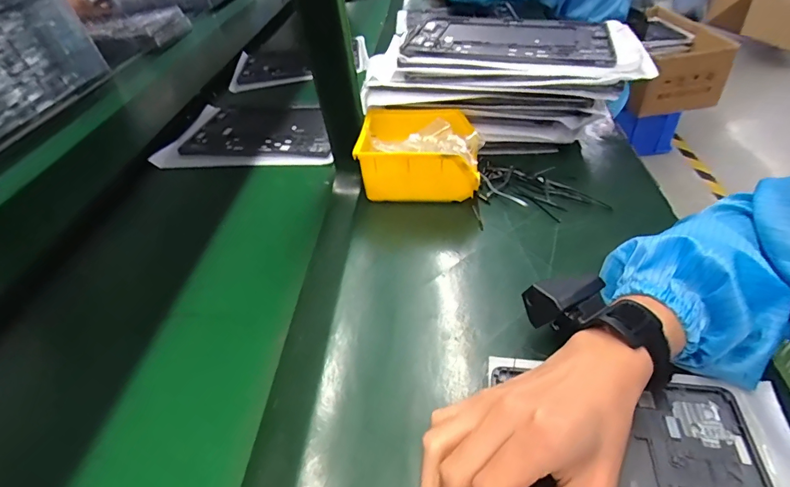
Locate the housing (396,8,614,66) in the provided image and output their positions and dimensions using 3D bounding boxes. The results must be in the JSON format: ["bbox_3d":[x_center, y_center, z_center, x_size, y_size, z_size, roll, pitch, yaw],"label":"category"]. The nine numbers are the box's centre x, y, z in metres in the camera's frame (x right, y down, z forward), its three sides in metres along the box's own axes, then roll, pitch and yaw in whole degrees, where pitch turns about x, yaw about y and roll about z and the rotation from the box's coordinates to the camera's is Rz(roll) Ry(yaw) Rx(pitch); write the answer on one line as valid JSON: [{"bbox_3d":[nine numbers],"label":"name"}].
[{"bbox_3d":[0.144,-0.294,0.584,0.286,0.016,0.203,10,45,15],"label":"housing"}]

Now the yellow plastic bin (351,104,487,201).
[{"bbox_3d":[0.031,-0.106,0.511,0.141,0.079,0.111,0,46,7],"label":"yellow plastic bin"}]

